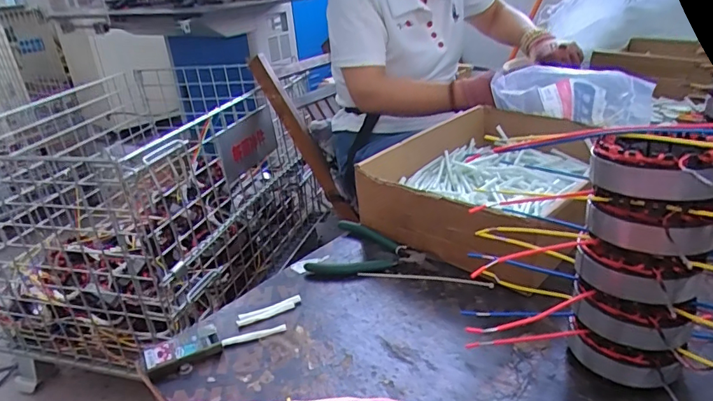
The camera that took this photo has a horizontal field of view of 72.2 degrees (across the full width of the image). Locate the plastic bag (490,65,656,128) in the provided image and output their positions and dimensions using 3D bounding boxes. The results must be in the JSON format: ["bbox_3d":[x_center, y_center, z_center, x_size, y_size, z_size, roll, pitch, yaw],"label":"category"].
[{"bbox_3d":[0.332,-0.161,0.751,0.222,0.083,0.088,17,33,37],"label":"plastic bag"}]

